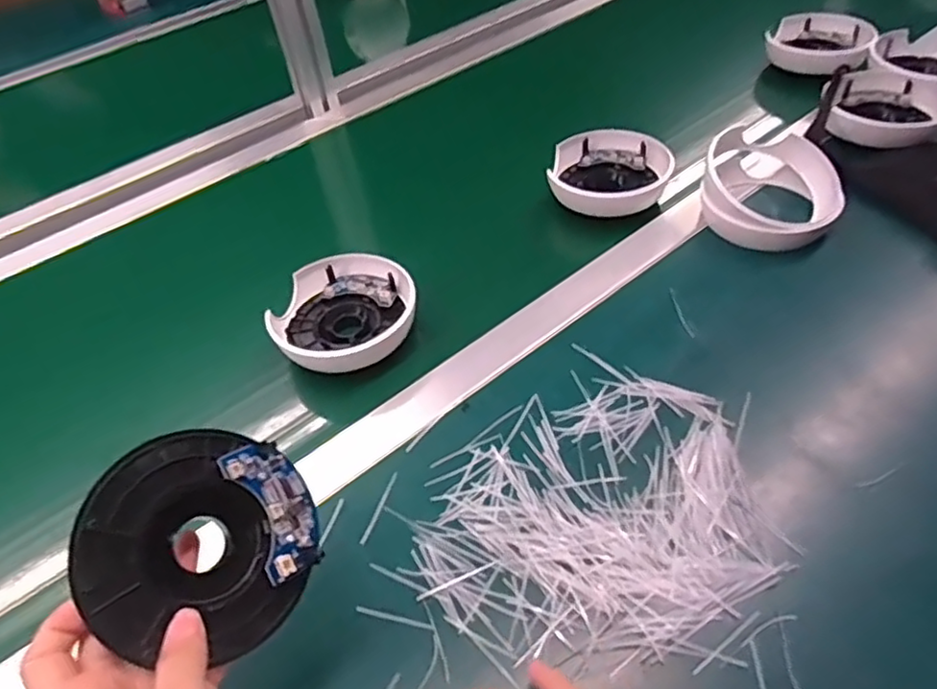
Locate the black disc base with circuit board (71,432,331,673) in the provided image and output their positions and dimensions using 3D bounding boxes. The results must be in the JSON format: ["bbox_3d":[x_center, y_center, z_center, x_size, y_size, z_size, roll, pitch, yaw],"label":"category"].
[{"bbox_3d":[-0.120,0.089,0.298,0.097,0.012,0.099,-31,88,-33],"label":"black disc base with circuit board"}]

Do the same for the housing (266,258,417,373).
[{"bbox_3d":[-0.100,-0.026,0.531,0.114,0.030,0.103,-14,47,-7],"label":"housing"}]

